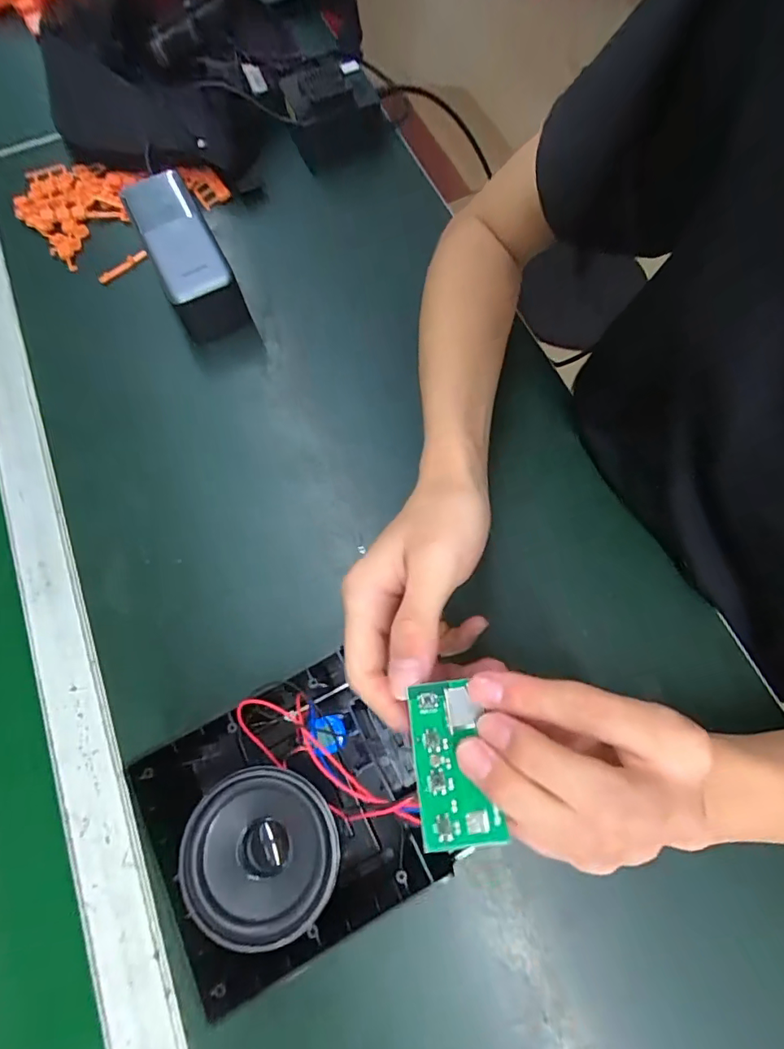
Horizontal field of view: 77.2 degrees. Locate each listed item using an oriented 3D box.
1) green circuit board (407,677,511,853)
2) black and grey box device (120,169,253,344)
[{"bbox_3d":[0.021,0.087,0.181,0.026,0.004,0.054,-8,59,-1],"label":"green circuit board"},{"bbox_3d":[-0.171,-0.220,0.407,0.056,0.058,0.144,-26,72,-7],"label":"black and grey box device"}]

